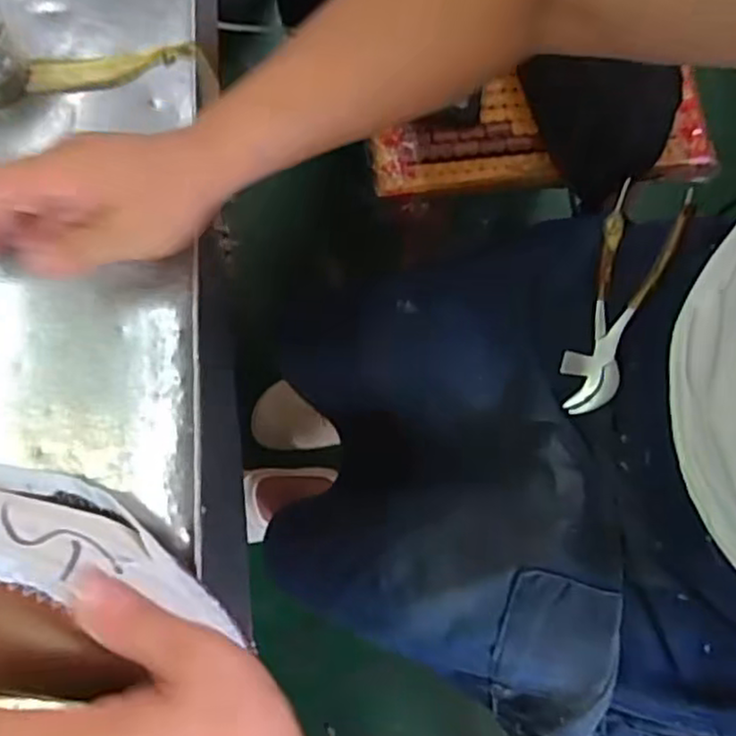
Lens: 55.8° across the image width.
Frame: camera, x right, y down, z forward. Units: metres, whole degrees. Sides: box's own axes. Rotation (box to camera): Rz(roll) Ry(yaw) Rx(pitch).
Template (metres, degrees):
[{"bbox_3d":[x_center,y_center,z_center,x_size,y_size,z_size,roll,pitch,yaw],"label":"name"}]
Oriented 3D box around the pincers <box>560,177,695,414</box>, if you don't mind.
[{"bbox_3d":[0.199,-0.056,0.560,0.057,0.012,0.192,23,91,21],"label":"pincers"}]

